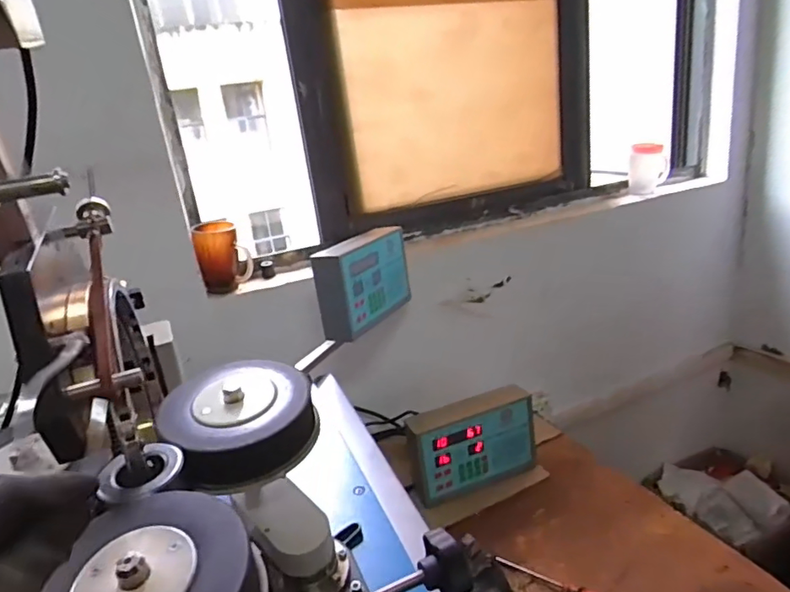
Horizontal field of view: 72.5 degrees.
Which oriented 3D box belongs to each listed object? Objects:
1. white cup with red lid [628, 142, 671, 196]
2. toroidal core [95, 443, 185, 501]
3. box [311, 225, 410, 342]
[{"bbox_3d":[0.619,-0.313,1.313,0.085,0.114,0.068,3,22,28],"label":"white cup with red lid"},{"bbox_3d":[-0.189,0.134,0.408,0.053,0.013,0.045,-15,40,-21],"label":"toroidal core"},{"bbox_3d":[-0.054,-0.031,0.979,0.064,0.150,0.220,3,22,28],"label":"box"}]

